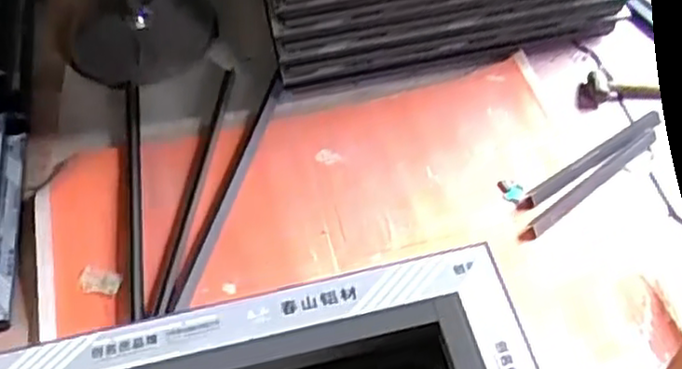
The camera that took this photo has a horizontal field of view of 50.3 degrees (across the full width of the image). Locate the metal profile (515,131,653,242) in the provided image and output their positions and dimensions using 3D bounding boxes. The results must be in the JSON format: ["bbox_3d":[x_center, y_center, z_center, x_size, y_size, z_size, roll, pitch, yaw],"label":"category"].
[{"bbox_3d":[0.596,0.002,1.740,0.461,0.025,0.039,-33,57,-20],"label":"metal profile"}]

